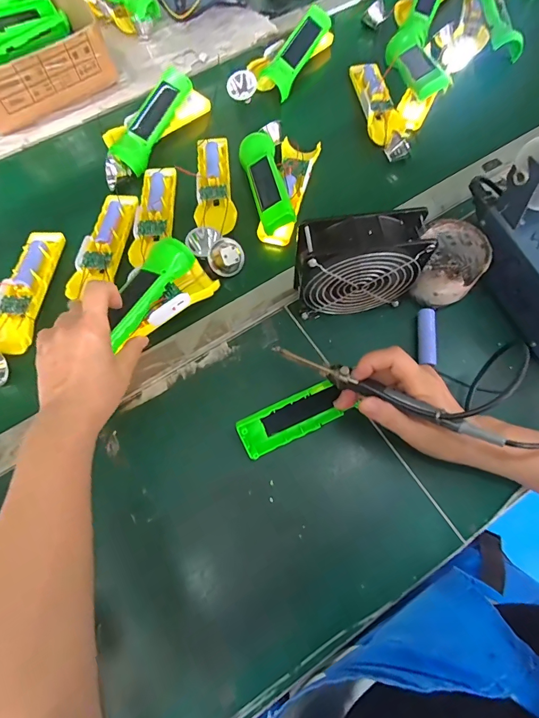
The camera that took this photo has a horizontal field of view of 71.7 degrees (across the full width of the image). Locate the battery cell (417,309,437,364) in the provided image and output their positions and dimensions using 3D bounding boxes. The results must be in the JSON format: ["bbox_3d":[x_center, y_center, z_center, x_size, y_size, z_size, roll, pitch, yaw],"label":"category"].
[{"bbox_3d":[0.173,-0.024,0.408,0.018,0.017,0.065,6,68,5],"label":"battery cell"}]

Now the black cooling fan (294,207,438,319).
[{"bbox_3d":[0.084,-0.090,0.379,0.123,0.117,0.047,-8,67,-1],"label":"black cooling fan"}]

